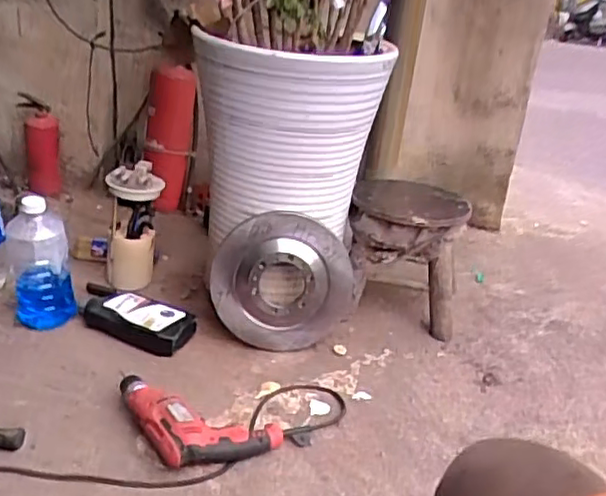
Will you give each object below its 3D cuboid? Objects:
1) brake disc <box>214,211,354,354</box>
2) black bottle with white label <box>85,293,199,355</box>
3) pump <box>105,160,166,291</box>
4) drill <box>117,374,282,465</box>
[{"bbox_3d":[-0.040,0.069,1.303,0.283,0.258,0.110,4,25,-7],"label":"brake disc"},{"bbox_3d":[-0.333,0.142,1.304,0.227,0.062,0.102,13,26,11],"label":"black bottle with white label"},{"bbox_3d":[-0.369,-0.049,1.423,0.115,0.267,0.099,-1,26,-18],"label":"pump"},{"bbox_3d":[-0.188,0.286,1.052,0.297,0.063,0.147,13,25,11],"label":"drill"}]

